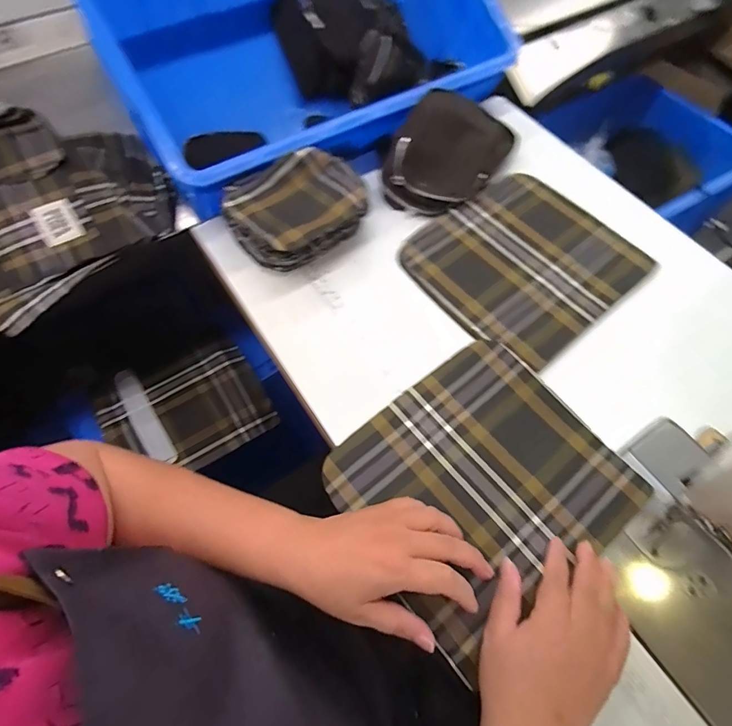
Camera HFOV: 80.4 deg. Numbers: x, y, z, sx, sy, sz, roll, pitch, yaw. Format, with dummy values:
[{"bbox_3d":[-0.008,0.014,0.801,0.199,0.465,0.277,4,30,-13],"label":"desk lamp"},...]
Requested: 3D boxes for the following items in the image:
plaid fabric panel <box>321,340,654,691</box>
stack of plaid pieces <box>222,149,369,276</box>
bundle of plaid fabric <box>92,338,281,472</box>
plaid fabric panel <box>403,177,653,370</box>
[{"bbox_3d":[0.109,0.110,0.415,0.240,0.010,0.218,-35,68,-17],"label":"plaid fabric panel"},{"bbox_3d":[-0.079,-0.188,0.535,0.163,0.071,0.124,-38,69,-18],"label":"stack of plaid pieces"},{"bbox_3d":[-0.283,0.067,0.679,0.229,0.038,0.205,-30,66,-15],"label":"bundle of plaid fabric"},{"bbox_3d":[0.194,-0.128,0.535,0.244,0.009,0.224,-36,68,-17],"label":"plaid fabric panel"}]

